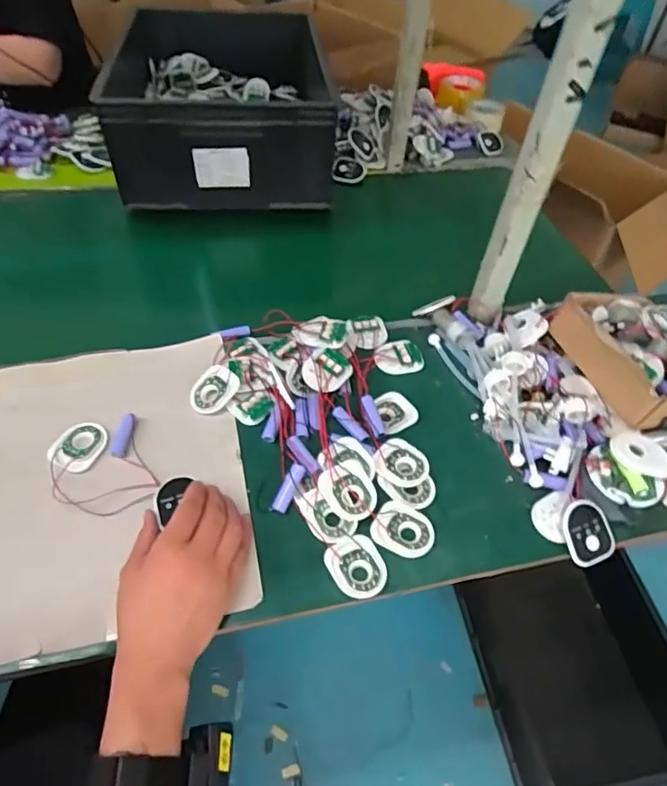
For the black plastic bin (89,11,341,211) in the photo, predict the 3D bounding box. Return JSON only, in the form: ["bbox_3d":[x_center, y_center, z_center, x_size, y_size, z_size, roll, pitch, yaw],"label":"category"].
[{"bbox_3d":[-0.196,-0.525,0.960,0.373,0.166,0.481,-3,52,-8],"label":"black plastic bin"}]

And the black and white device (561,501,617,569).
[{"bbox_3d":[0.244,0.133,0.517,0.047,0.010,0.057,-12,85,-10],"label":"black and white device"}]

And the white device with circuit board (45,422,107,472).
[{"bbox_3d":[-0.265,0.056,0.567,0.047,0.010,0.057,23,53,13],"label":"white device with circuit board"}]

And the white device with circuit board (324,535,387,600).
[{"bbox_3d":[0.023,0.159,0.495,0.048,0.009,0.056,-24,57,-23],"label":"white device with circuit board"}]

